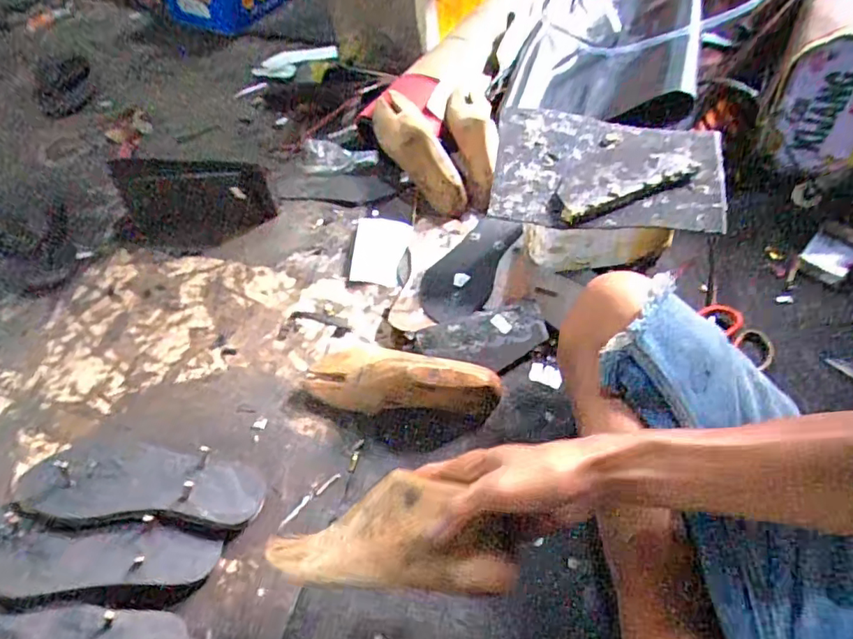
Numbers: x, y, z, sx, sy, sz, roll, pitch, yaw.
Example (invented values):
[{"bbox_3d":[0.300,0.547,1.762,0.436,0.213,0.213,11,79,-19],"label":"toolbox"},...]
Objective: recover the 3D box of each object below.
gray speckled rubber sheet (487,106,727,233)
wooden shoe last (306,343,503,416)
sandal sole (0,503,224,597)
[{"bbox_3d":[0.219,-0.185,0.665,0.265,0.039,0.180,8,54,9],"label":"gray speckled rubber sheet"},{"bbox_3d":[-0.033,0.061,0.616,0.231,0.067,0.092,3,52,24],"label":"wooden shoe last"},{"bbox_3d":[-0.337,0.232,0.540,0.244,0.028,0.070,6,52,-9],"label":"sandal sole"}]

